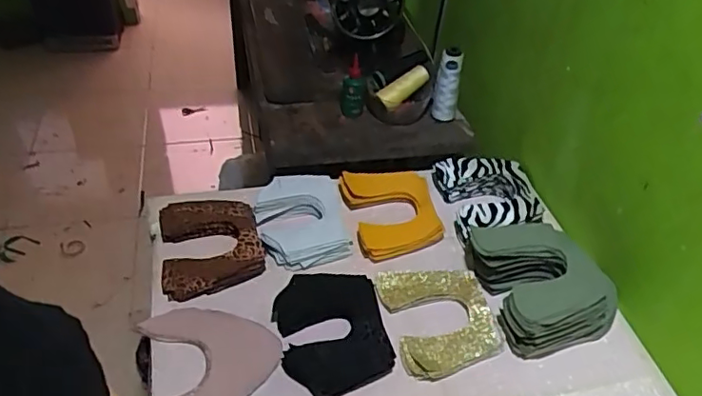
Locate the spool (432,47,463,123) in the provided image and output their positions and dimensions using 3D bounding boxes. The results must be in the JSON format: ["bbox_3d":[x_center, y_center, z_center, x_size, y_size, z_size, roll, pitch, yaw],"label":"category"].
[{"bbox_3d":[0.179,-0.206,1.095,0.047,0.125,0.050,9,42,5],"label":"spool"}]

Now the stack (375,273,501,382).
[{"bbox_3d":[0.114,0.150,0.746,0.131,0.017,0.158,-5,42,-10],"label":"stack"}]

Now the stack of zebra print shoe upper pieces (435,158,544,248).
[{"bbox_3d":[0.211,0.004,0.896,0.139,0.049,0.164,-2,42,-7],"label":"stack of zebra print shoe upper pieces"}]

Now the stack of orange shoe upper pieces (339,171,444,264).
[{"bbox_3d":[0.064,0.018,0.874,0.132,0.020,0.149,-10,51,-13],"label":"stack of orange shoe upper pieces"}]

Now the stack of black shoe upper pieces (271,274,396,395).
[{"bbox_3d":[-0.023,0.160,0.715,0.125,0.029,0.154,-8,43,-13],"label":"stack of black shoe upper pieces"}]

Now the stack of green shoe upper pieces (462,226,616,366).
[{"bbox_3d":[0.242,0.103,0.766,0.160,0.073,0.181,-11,44,-17],"label":"stack of green shoe upper pieces"}]

